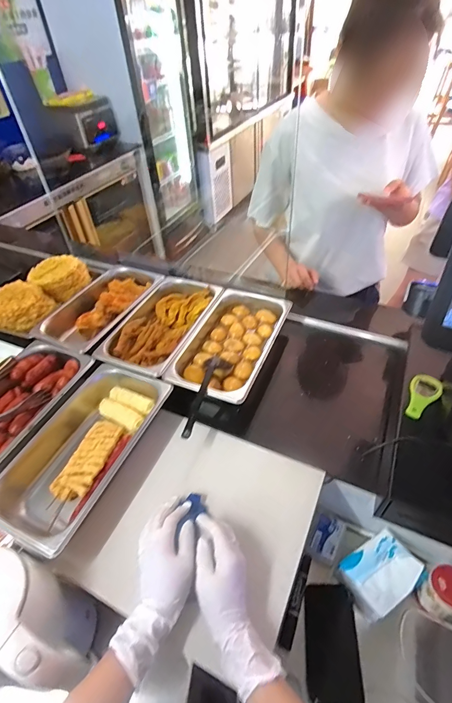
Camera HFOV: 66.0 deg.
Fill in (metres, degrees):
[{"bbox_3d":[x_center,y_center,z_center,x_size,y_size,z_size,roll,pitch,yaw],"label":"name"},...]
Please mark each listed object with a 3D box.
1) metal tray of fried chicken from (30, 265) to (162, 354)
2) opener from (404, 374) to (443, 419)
[{"bbox_3d":[-0.317,-0.111,0.897,0.194,0.068,0.305,16,49,20],"label":"metal tray of fried chicken"},{"bbox_3d":[0.321,0.072,0.566,0.044,0.010,0.097,24,52,26],"label":"opener"}]

